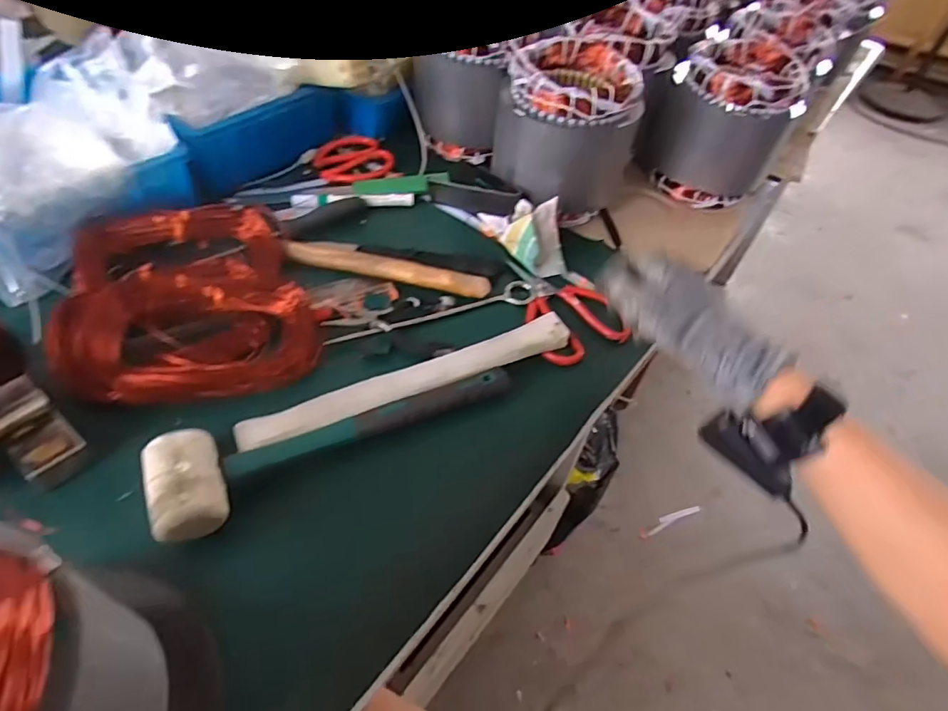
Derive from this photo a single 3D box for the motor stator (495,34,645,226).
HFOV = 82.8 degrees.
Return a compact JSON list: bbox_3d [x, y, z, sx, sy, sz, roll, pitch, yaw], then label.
[{"bbox_3d":[0.105,-0.264,0.631,0.153,0.152,0.143,8,49,1],"label":"motor stator"}]

